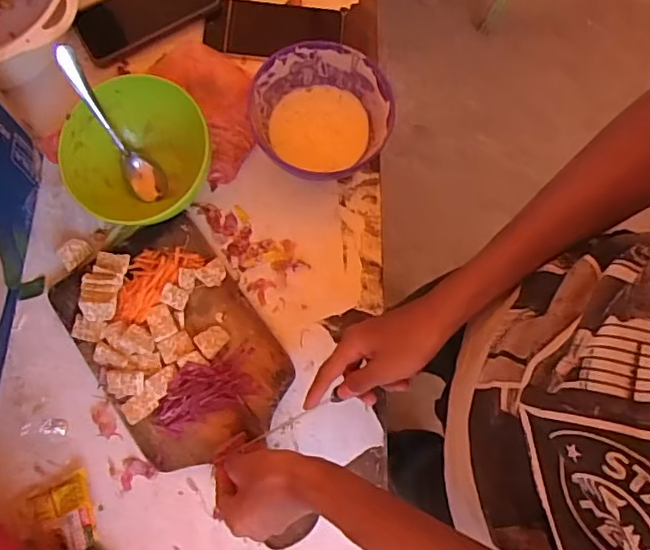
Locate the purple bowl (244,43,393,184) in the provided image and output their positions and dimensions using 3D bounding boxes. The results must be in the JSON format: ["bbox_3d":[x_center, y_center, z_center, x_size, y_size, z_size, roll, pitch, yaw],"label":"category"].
[{"bbox_3d":[-0.008,-0.170,0.640,0.146,0.075,0.147,0,75,-1],"label":"purple bowl"}]

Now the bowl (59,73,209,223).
[{"bbox_3d":[-0.196,-0.116,0.593,0.142,0.091,0.138,0,75,-1],"label":"bowl"}]

